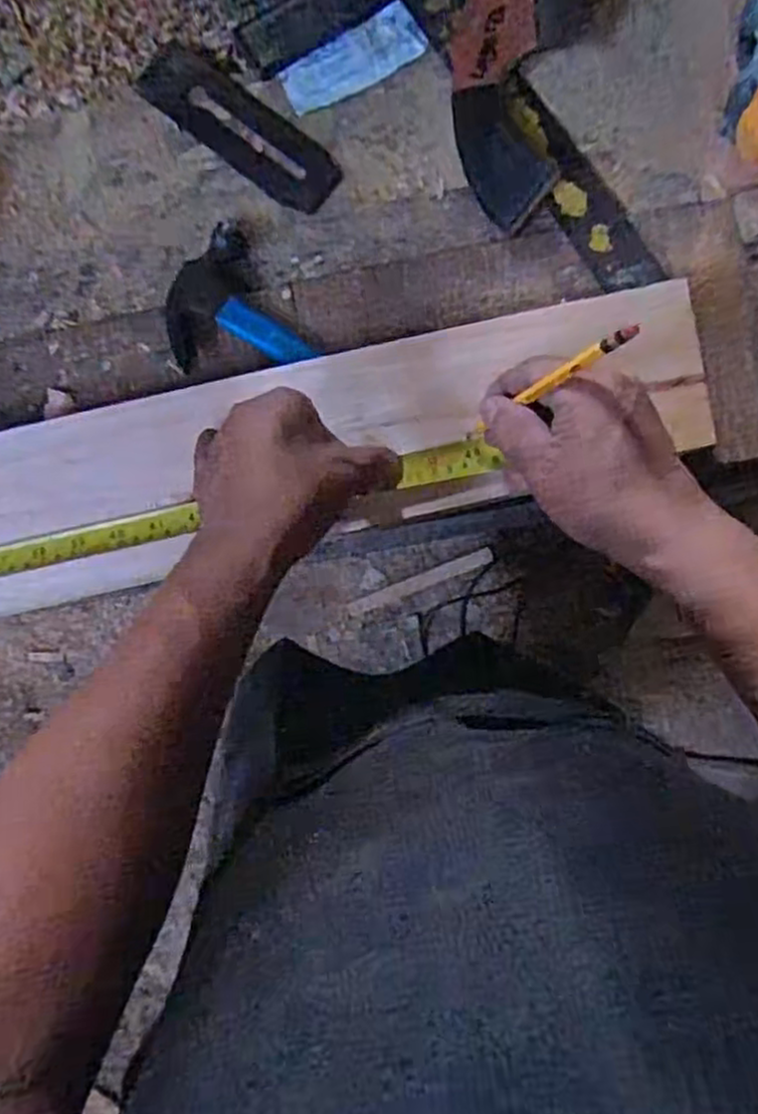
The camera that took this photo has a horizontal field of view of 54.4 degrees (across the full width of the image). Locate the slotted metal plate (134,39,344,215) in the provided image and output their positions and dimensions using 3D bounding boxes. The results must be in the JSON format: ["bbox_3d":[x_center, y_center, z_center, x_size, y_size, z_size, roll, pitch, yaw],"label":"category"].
[{"bbox_3d":[-0.106,-0.319,0.548,0.173,0.006,0.053,40,88,7],"label":"slotted metal plate"}]

